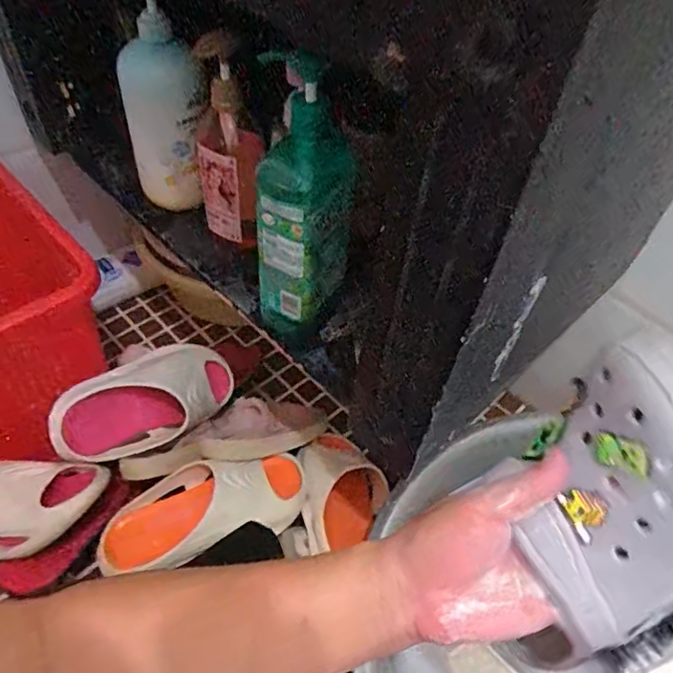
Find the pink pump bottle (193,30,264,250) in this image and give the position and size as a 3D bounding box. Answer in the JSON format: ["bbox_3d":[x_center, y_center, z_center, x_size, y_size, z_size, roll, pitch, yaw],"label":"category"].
[{"bbox_3d":[-0.121,-0.201,0.601,0.085,0.228,0.046,31,55,19],"label":"pink pump bottle"}]

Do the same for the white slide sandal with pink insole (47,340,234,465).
[{"bbox_3d":[-0.250,0.087,0.765,0.262,0.113,0.085,-23,20,-41],"label":"white slide sandal with pink insole"}]

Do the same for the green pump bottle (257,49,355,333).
[{"bbox_3d":[-0.031,-0.097,0.508,0.075,0.232,0.064,34,56,21],"label":"green pump bottle"}]

